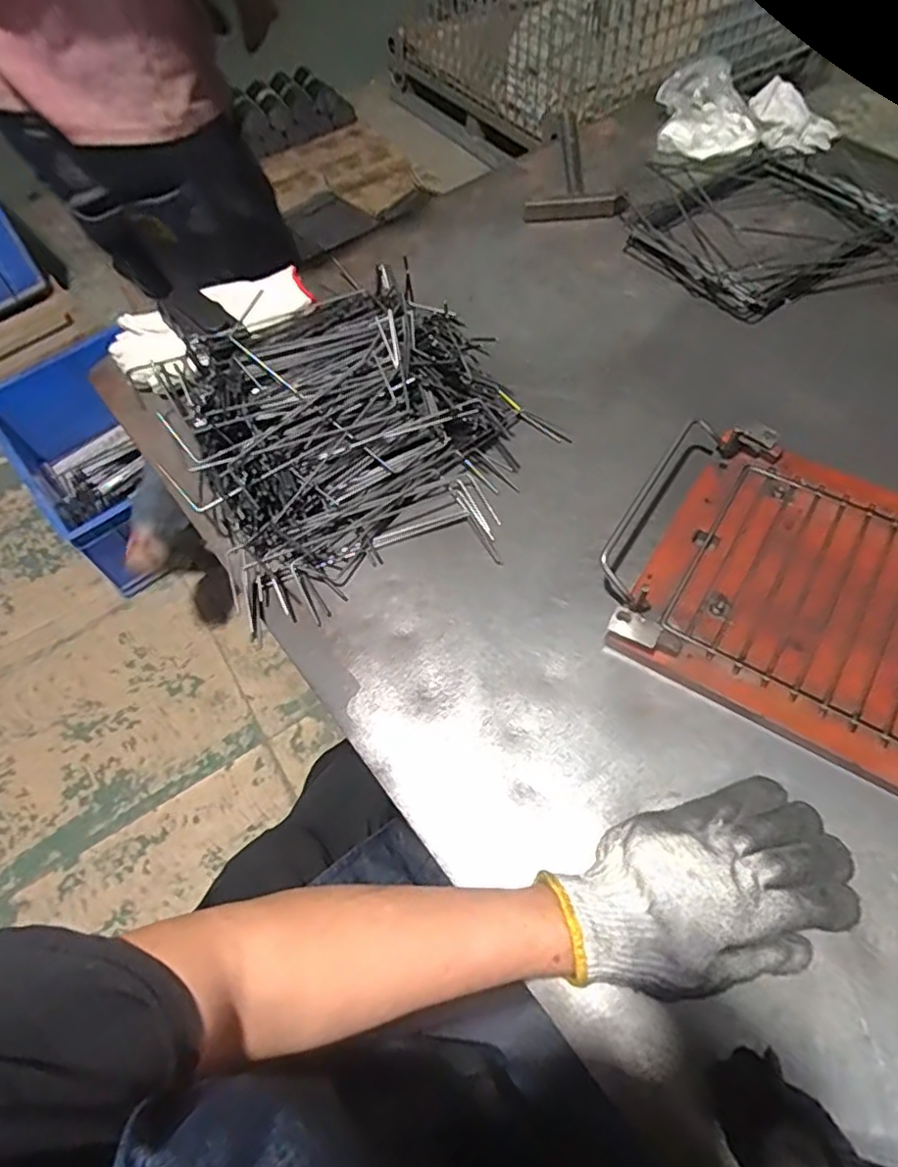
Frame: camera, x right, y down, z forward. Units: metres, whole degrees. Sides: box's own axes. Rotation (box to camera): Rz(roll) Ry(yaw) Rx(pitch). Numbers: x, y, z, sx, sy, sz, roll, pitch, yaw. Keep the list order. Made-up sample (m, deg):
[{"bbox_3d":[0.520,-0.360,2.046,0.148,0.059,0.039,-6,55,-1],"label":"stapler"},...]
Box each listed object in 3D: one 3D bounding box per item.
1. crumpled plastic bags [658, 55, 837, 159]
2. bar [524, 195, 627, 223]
[{"bbox_3d":[0.389,-0.623,0.848,0.223,0.048,0.164,3,60,7],"label":"crumpled plastic bags"},{"bbox_3d":[0.152,-0.451,0.782,0.120,0.022,0.015,-3,59,3],"label":"bar"}]

